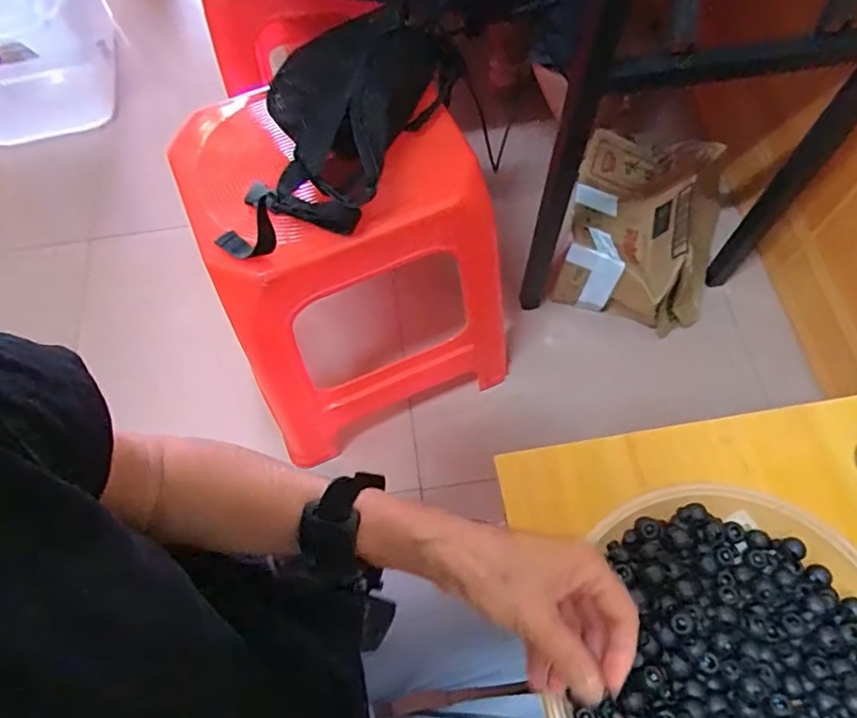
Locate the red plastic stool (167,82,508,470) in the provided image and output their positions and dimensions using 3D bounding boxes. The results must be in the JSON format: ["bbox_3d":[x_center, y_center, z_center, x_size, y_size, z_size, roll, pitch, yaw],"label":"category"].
[{"bbox_3d":[-0.102,-0.112,0.814,0.321,0.466,0.274,-24,67,-7],"label":"red plastic stool"}]

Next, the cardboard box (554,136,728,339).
[{"bbox_3d":[0.383,-0.221,1.030,0.261,0.182,0.295,12,67,9],"label":"cardboard box"}]

